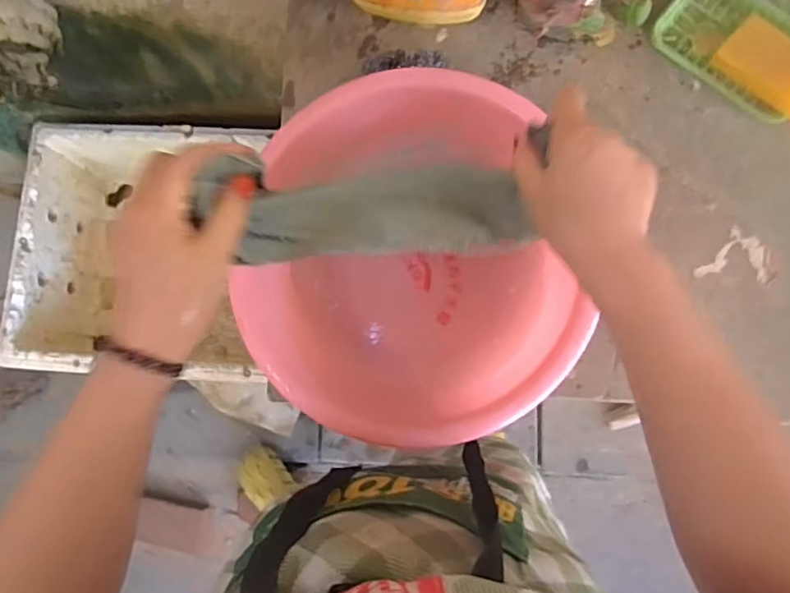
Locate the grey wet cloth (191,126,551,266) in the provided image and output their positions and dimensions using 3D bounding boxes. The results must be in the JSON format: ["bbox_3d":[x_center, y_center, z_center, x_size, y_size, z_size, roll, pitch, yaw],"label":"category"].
[{"bbox_3d":[-0.014,-0.069,0.449,0.242,0.078,0.068,-6,82,-15],"label":"grey wet cloth"}]

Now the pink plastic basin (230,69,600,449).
[{"bbox_3d":[0.001,-0.030,0.607,0.297,0.119,0.343,-11,82,5],"label":"pink plastic basin"}]

